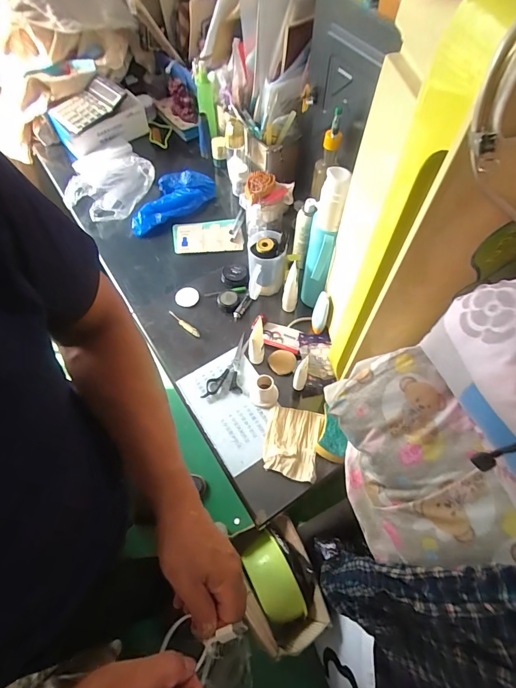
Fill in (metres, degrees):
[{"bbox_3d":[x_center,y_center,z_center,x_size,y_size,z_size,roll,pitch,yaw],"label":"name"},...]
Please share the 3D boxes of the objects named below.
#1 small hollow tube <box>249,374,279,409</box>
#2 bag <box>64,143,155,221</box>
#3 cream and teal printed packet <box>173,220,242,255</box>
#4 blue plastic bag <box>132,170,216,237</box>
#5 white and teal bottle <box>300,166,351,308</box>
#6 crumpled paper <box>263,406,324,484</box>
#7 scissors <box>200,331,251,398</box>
[{"bbox_3d":[0.012,0.083,0.679,0.052,0.053,0.051,6,60,2],"label":"small hollow tube"},{"bbox_3d":[-0.383,-0.440,0.967,0.200,0.073,0.261,-31,66,-17],"label":"bag"},{"bbox_3d":[-0.121,-0.258,0.896,0.161,0.014,0.093,-7,61,-5],"label":"cream and teal printed packet"},{"bbox_3d":[-0.218,-0.362,0.930,0.232,0.040,0.120,-26,64,-15],"label":"blue plastic bag"},{"bbox_3d":[0.109,-0.173,0.668,0.043,0.289,0.075,6,60,2],"label":"white and teal bottle"},{"bbox_3d":[0.058,0.170,0.655,0.093,0.016,0.120,12,61,6],"label":"crumpled paper"},{"bbox_3d":[-0.044,0.050,0.728,0.062,0.017,0.150,26,62,12],"label":"scissors"}]

